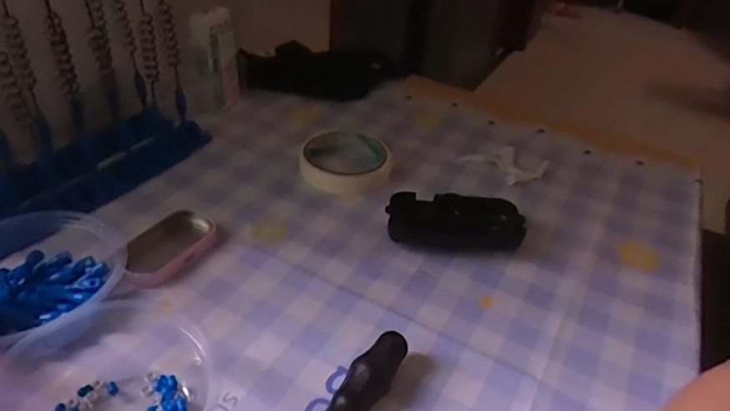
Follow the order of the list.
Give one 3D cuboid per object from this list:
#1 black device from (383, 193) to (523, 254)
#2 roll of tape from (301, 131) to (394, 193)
[{"bbox_3d":[0.074,0.015,0.448,0.108,0.029,0.051,3,38,-4],"label":"black device"},{"bbox_3d":[-0.019,-0.043,0.513,0.086,0.018,0.087,4,38,-3],"label":"roll of tape"}]

